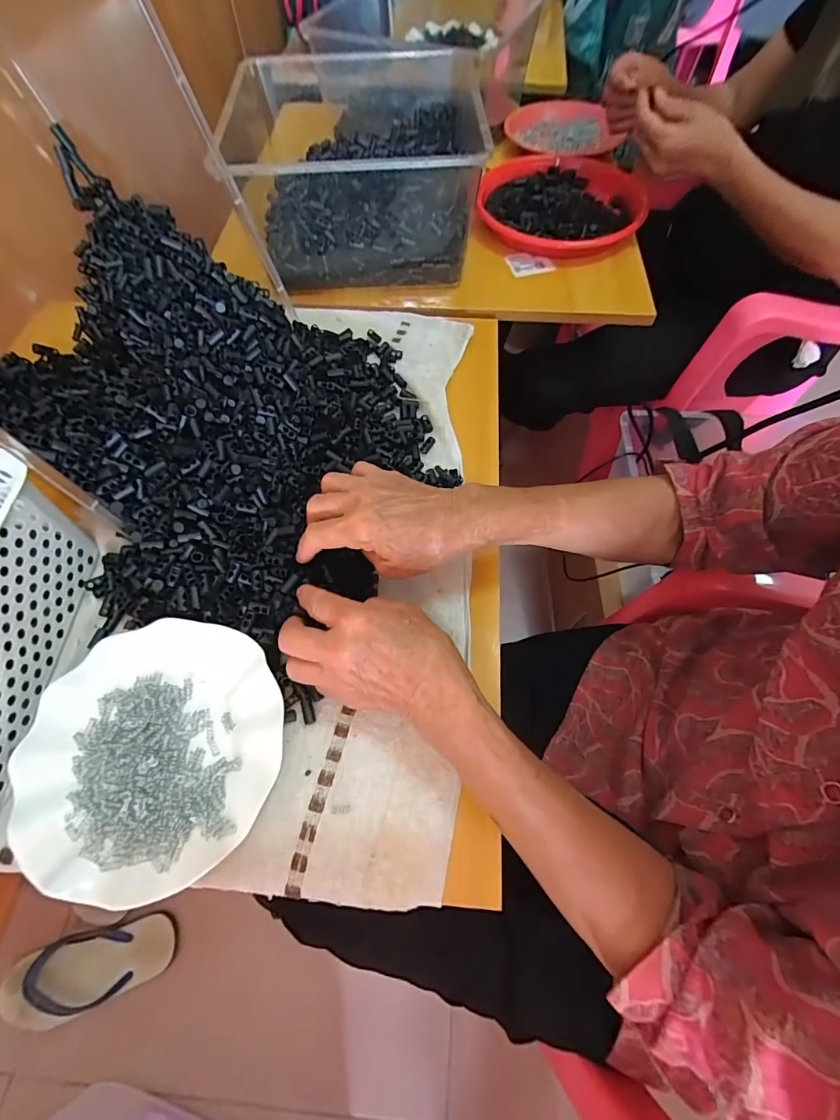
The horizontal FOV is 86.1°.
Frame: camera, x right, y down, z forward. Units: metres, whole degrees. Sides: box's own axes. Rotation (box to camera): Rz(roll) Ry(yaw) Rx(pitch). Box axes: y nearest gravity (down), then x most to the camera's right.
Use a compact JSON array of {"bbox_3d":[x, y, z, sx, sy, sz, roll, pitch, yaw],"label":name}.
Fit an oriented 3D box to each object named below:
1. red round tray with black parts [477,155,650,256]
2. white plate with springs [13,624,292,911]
[{"bbox_3d":[0.206,-0.527,0.659,0.234,0.032,0.267,18,64,8],"label":"red round tray with black parts"},{"bbox_3d":[-0.192,0.137,0.330,0.177,0.020,0.178,0,63,-1],"label":"white plate with springs"}]

